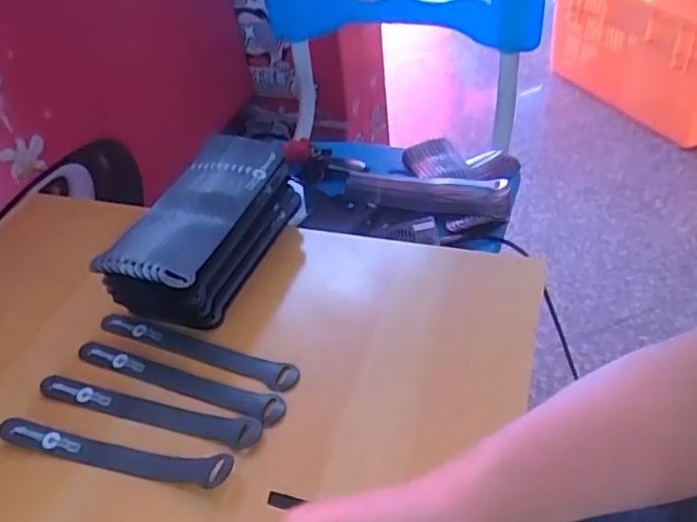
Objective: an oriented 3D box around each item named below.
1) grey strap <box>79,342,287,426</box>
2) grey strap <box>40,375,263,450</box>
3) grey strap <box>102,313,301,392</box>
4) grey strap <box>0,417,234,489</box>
[{"bbox_3d":[-0.140,0.092,0.486,0.195,0.010,0.023,14,48,21],"label":"grey strap"},{"bbox_3d":[-0.157,0.114,0.468,0.192,0.010,0.022,9,46,17],"label":"grey strap"},{"bbox_3d":[-0.132,0.071,0.507,0.195,0.006,0.024,14,48,21],"label":"grey strap"},{"bbox_3d":[-0.172,0.136,0.437,0.192,0.025,0.022,8,46,16],"label":"grey strap"}]

